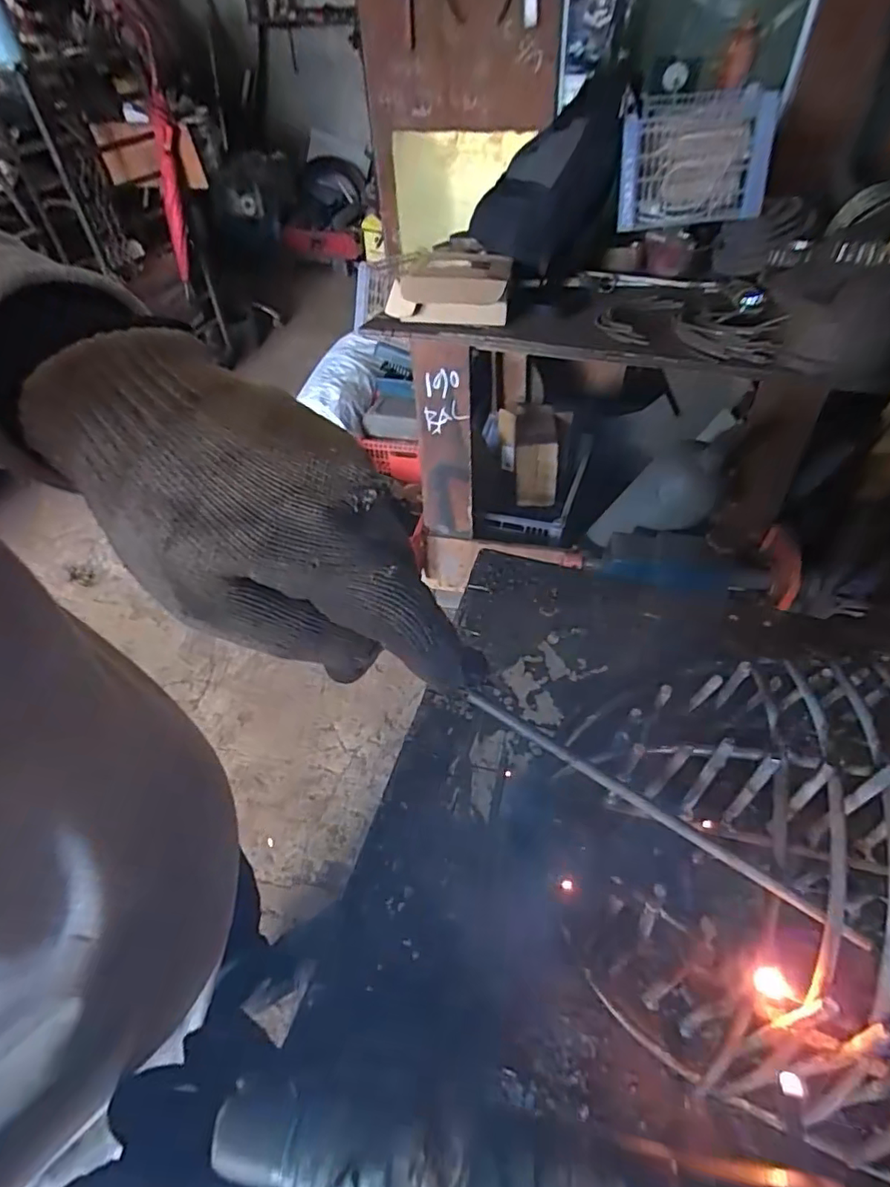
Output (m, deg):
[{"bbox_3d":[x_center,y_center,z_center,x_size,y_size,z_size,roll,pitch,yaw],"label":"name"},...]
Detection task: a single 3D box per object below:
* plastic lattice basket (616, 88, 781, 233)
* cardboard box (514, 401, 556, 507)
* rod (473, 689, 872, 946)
[{"bbox_3d":[0.516,-0.887,1.218,0.298,0.213,0.088,7,47,10],"label":"plastic lattice basket"},{"bbox_3d":[0.256,-0.395,1.639,0.117,0.212,0.158,3,46,7],"label":"cardboard box"},{"bbox_3d":[0.087,0.088,0.225,0.179,0.006,0.005,32,52,0],"label":"rod"}]

